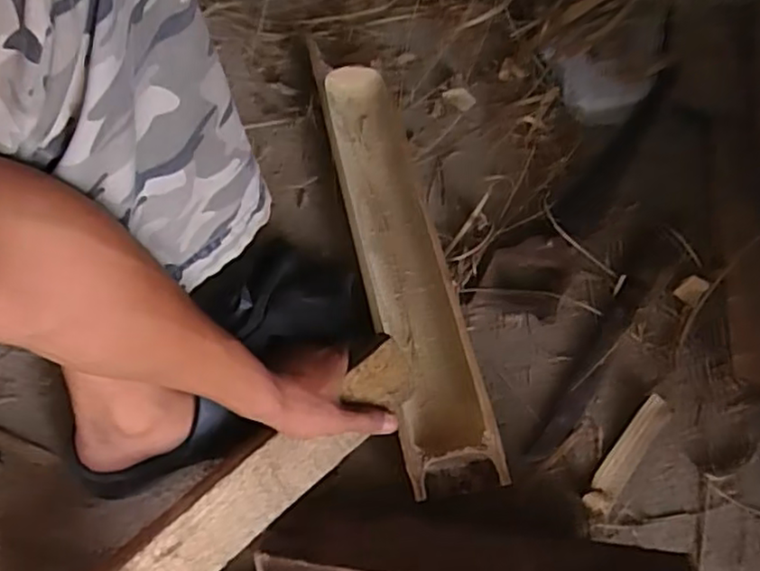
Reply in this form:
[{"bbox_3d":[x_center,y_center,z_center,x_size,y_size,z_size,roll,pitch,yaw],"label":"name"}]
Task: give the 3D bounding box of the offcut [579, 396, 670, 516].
[{"bbox_3d":[0.256,0.173,0.686,0.028,0.022,0.146,41,68,16],"label":"offcut"}]

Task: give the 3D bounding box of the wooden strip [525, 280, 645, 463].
[{"bbox_3d":[0.231,0.089,0.727,0.030,0.009,0.251,32,66,12],"label":"wooden strip"}]

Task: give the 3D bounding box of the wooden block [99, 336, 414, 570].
[{"bbox_3d":[-0.132,0.187,0.535,0.403,0.034,0.068,-37,71,-19],"label":"wooden block"}]

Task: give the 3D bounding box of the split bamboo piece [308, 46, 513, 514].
[{"bbox_3d":[0.018,-0.056,0.733,0.100,0.065,0.553,-9,64,-8],"label":"split bamboo piece"}]

